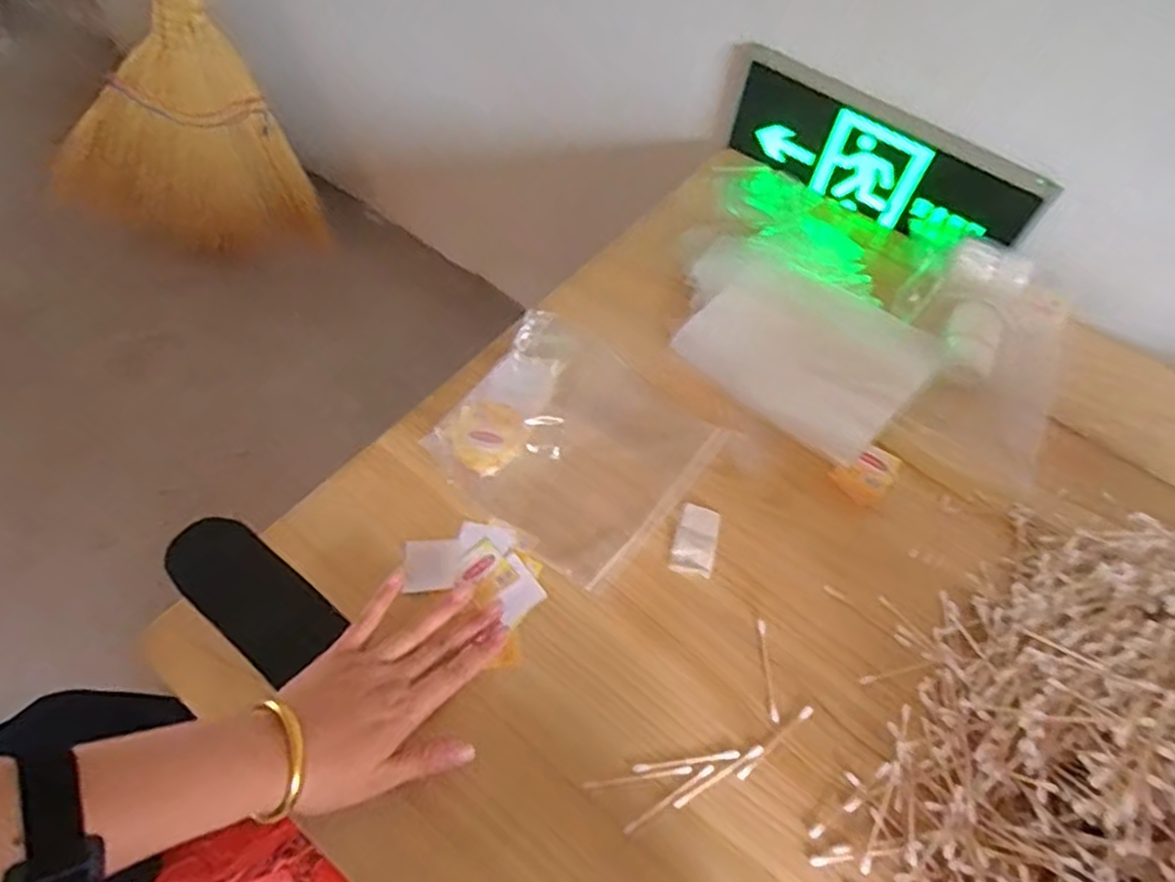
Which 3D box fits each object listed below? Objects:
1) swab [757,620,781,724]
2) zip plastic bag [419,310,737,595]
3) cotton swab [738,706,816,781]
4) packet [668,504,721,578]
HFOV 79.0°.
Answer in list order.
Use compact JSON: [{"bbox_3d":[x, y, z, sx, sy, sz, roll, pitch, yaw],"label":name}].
[{"bbox_3d":[0.130,0.164,0.512,0.006,0.004,0.073,0,58,-2],"label":"swab"},{"bbox_3d":[-0.012,-0.003,0.598,0.201,0.022,0.185,36,60,18],"label":"zip plastic bag"},{"bbox_3d":[0.129,0.206,0.485,0.072,0.004,0.006,-33,65,-21],"label":"cotton swab"},{"bbox_3d":[0.086,0.078,0.563,0.032,0.004,0.059,15,56,5],"label":"packet"}]

